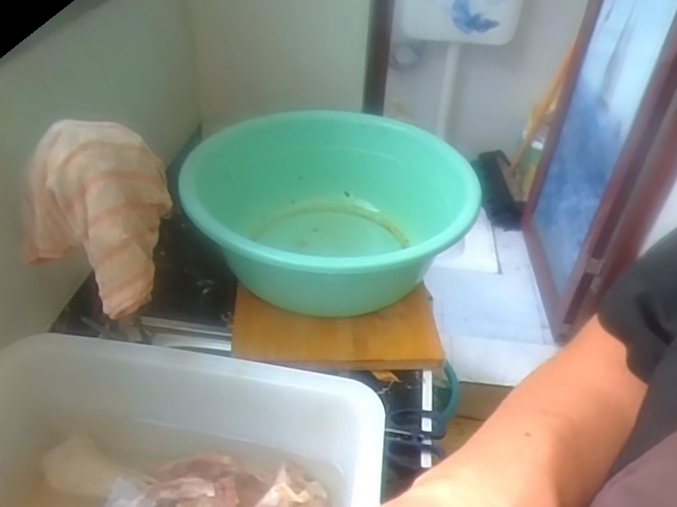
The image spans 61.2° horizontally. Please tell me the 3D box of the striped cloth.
[{"bbox_3d":[-0.213,-0.037,0.520,0.132,0.121,0.135,-20,45,-26],"label":"striped cloth"}]

